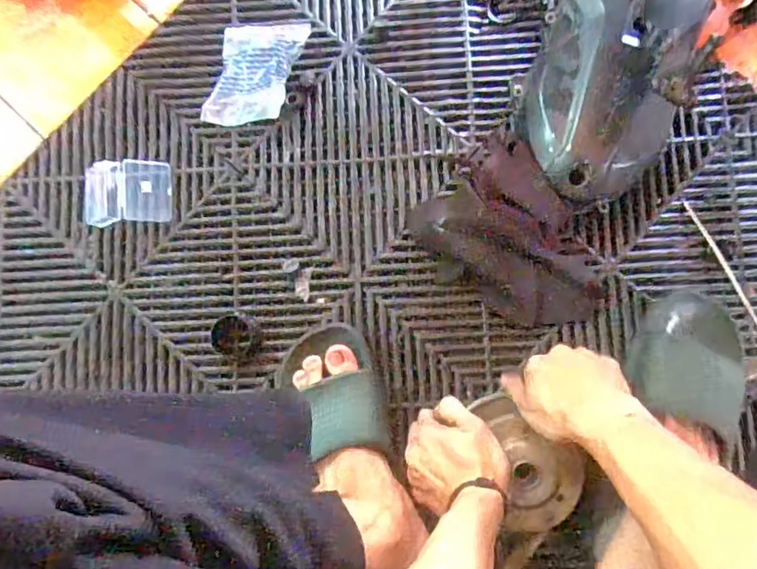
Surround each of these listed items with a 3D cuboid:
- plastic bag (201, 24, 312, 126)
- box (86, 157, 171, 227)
[{"bbox_3d":[-0.146,-0.248,0.654,0.102,0.030,0.133,9,83,4],"label":"plastic bag"},{"bbox_3d":[-0.300,-0.110,0.654,0.105,0.018,0.077,-4,83,2],"label":"box"}]

